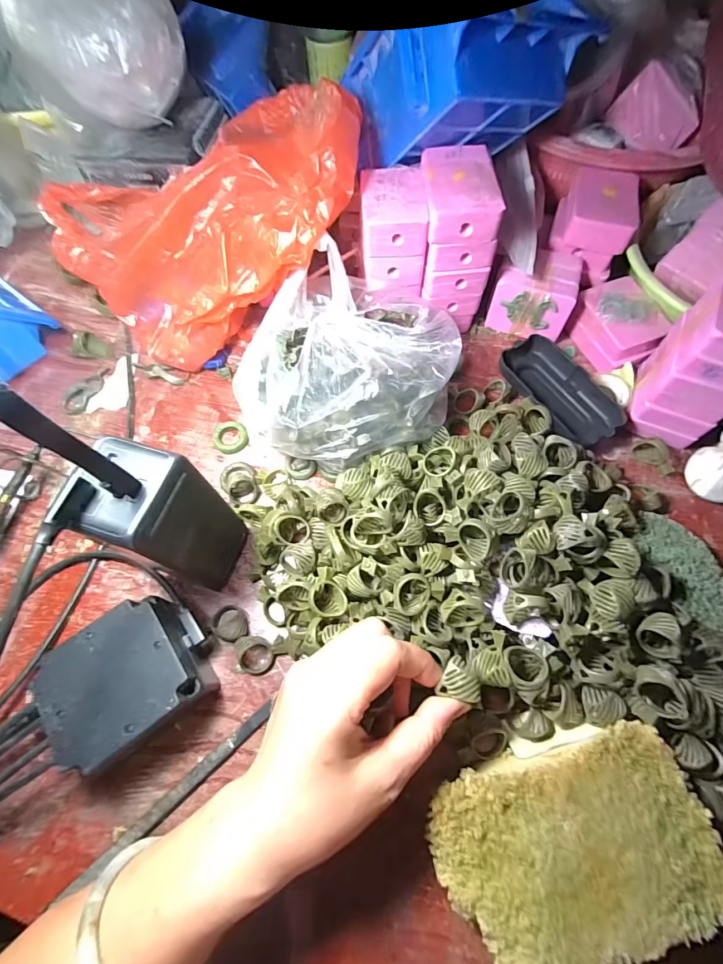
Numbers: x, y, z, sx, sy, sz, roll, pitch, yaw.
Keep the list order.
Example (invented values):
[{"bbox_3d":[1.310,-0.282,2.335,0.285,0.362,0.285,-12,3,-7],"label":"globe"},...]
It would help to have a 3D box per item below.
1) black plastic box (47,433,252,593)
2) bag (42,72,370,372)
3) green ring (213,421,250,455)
[{"bbox_3d":[-0.119,0.028,0.259,0.047,0.142,0.054,16,69,9],"label":"black plastic box"},{"bbox_3d":[-0.145,-0.206,0.354,0.286,0.147,0.162,1,67,3],"label":"bag"},{"bbox_3d":[-0.116,-0.039,0.363,0.030,0.011,0.030,-1,67,2],"label":"green ring"}]

